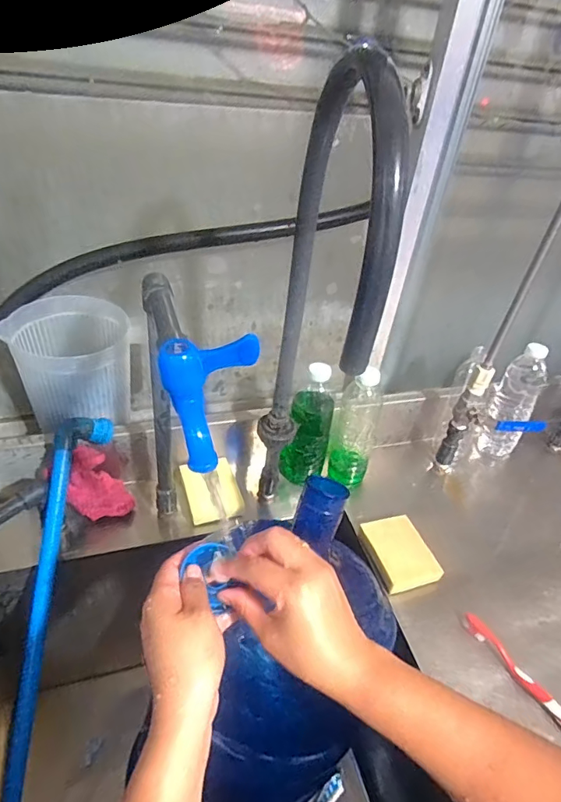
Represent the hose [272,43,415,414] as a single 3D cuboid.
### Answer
[{"bbox_3d":[0.035,-0.094,0.419,0.020,0.342,0.227,-1,38,-11],"label":"hose"}]

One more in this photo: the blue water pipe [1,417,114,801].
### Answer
[{"bbox_3d":[-0.294,0.350,0.578,0.056,0.663,0.042,7,-6,-1],"label":"blue water pipe"}]

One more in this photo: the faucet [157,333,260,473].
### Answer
[{"bbox_3d":[-0.048,-0.004,0.320,0.050,0.085,0.043,-25,48,-35],"label":"faucet"}]

